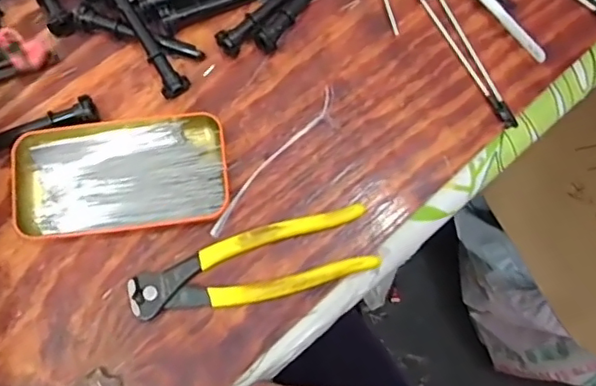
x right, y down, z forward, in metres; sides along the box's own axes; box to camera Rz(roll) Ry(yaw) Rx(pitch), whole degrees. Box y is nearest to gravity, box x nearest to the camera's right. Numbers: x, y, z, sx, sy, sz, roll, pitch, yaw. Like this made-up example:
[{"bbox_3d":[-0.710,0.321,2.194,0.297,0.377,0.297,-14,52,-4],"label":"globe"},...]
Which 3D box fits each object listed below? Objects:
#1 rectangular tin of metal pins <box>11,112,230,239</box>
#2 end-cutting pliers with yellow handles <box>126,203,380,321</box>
[{"bbox_3d":[-0.120,-0.012,0.392,0.142,0.018,0.076,-6,80,-2],"label":"rectangular tin of metal pins"},{"bbox_3d":[-0.031,0.051,0.389,0.164,0.015,0.048,-15,80,-3],"label":"end-cutting pliers with yellow handles"}]

